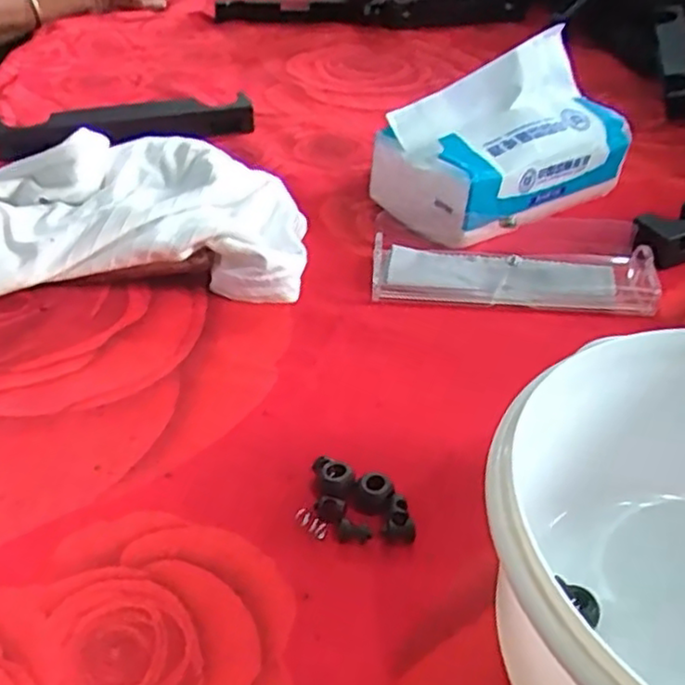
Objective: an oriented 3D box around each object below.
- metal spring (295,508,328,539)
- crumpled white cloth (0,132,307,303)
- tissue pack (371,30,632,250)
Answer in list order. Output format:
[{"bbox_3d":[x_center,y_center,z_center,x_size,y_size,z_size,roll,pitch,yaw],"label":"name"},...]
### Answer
[{"bbox_3d":[-0.012,0.069,0.271,0.014,0.004,0.006,24,42,27],"label":"metal spring"},{"bbox_3d":[-0.141,-0.072,0.403,0.233,0.063,0.108,-3,37,-7],"label":"crumpled white cloth"},{"bbox_3d":[0.106,-0.137,0.471,0.156,0.091,0.104,-26,44,-31],"label":"tissue pack"}]

